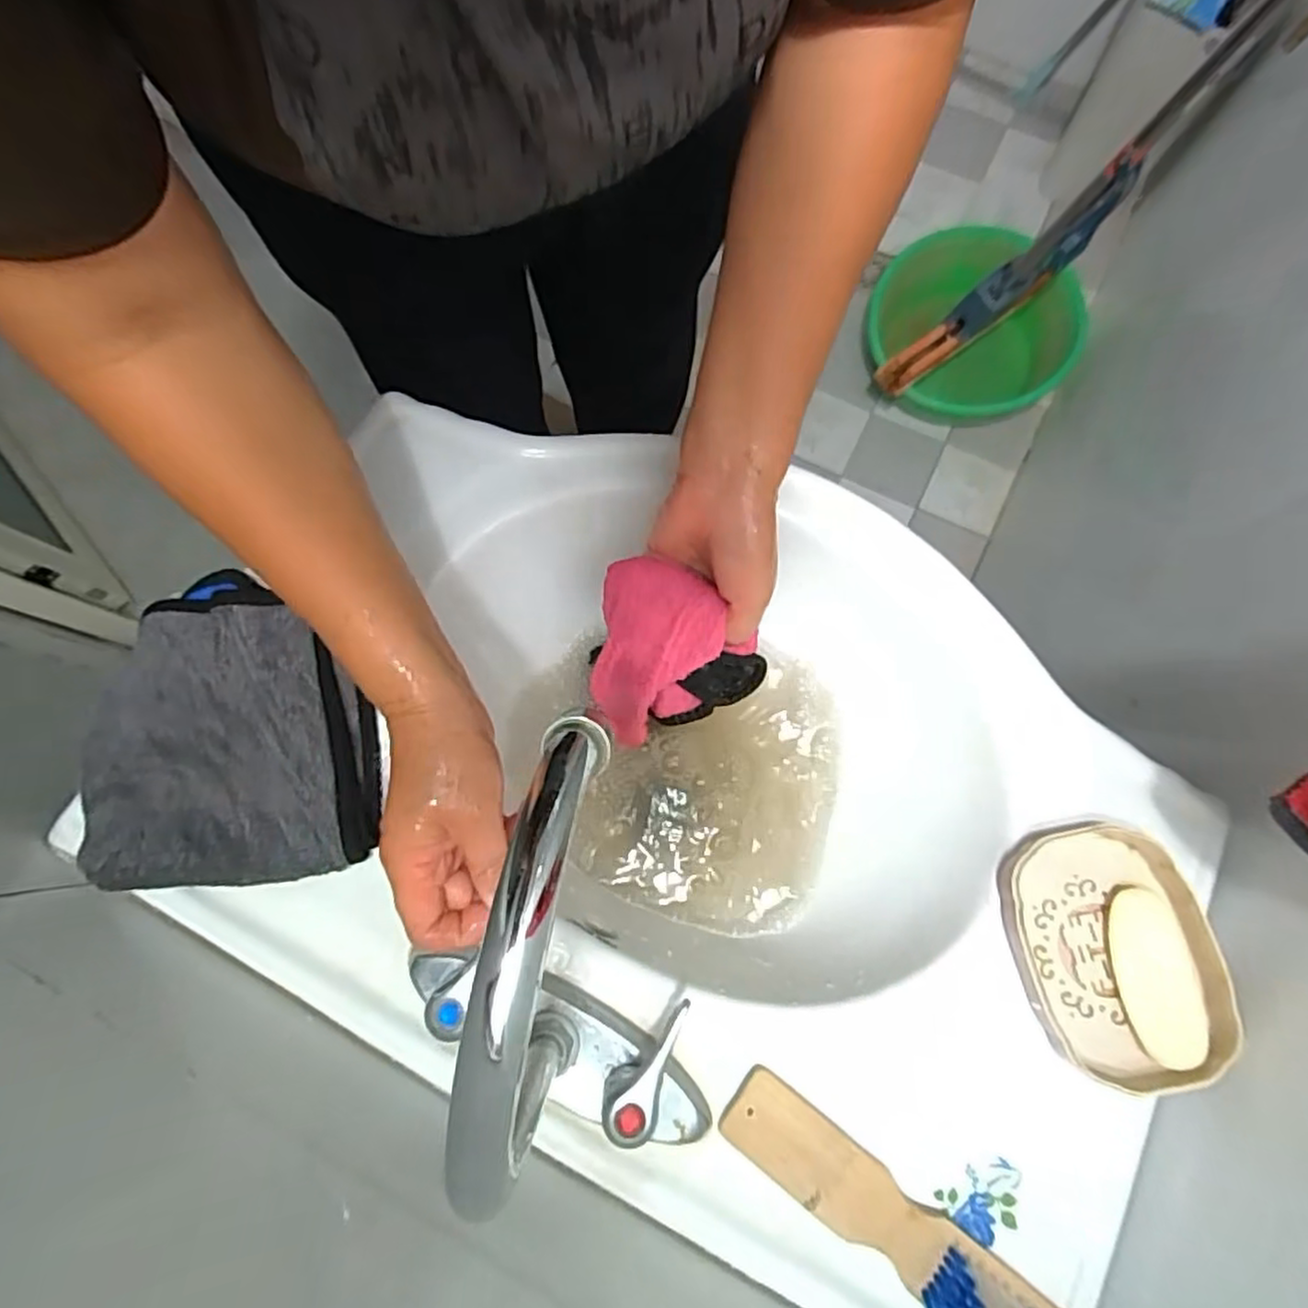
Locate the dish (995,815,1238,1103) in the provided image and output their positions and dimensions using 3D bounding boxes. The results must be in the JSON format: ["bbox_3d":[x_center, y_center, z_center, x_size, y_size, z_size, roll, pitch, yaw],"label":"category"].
[{"bbox_3d":[0.254,0.164,0.390,0.094,0.038,0.129,-9,77,-2],"label":"dish"}]

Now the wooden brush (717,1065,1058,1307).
[{"bbox_3d":[0.127,0.296,0.356,0.204,0.032,0.041,36,80,8],"label":"wooden brush"}]

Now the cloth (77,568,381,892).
[{"bbox_3d":[-0.251,0.043,0.411,0.153,0.041,0.178,-10,77,-2],"label":"cloth"}]

